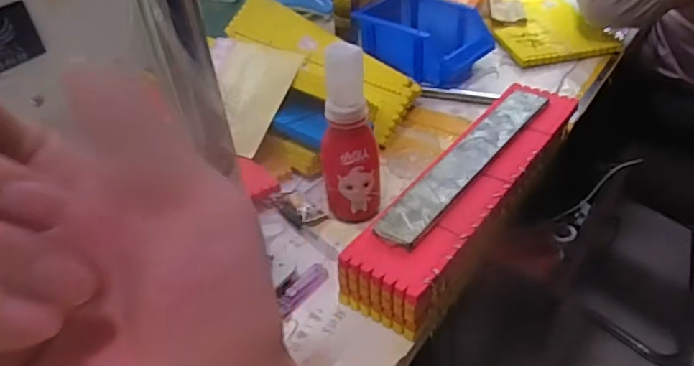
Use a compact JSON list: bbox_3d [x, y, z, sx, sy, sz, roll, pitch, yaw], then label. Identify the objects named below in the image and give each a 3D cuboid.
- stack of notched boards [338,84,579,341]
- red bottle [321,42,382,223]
[{"bbox_3d":[0.128,0.001,0.561,0.086,0.060,0.344,24,48,29],"label":"stack of notched boards"},{"bbox_3d":[0.003,-0.044,0.557,0.056,0.180,0.048,-1,40,4],"label":"red bottle"}]

